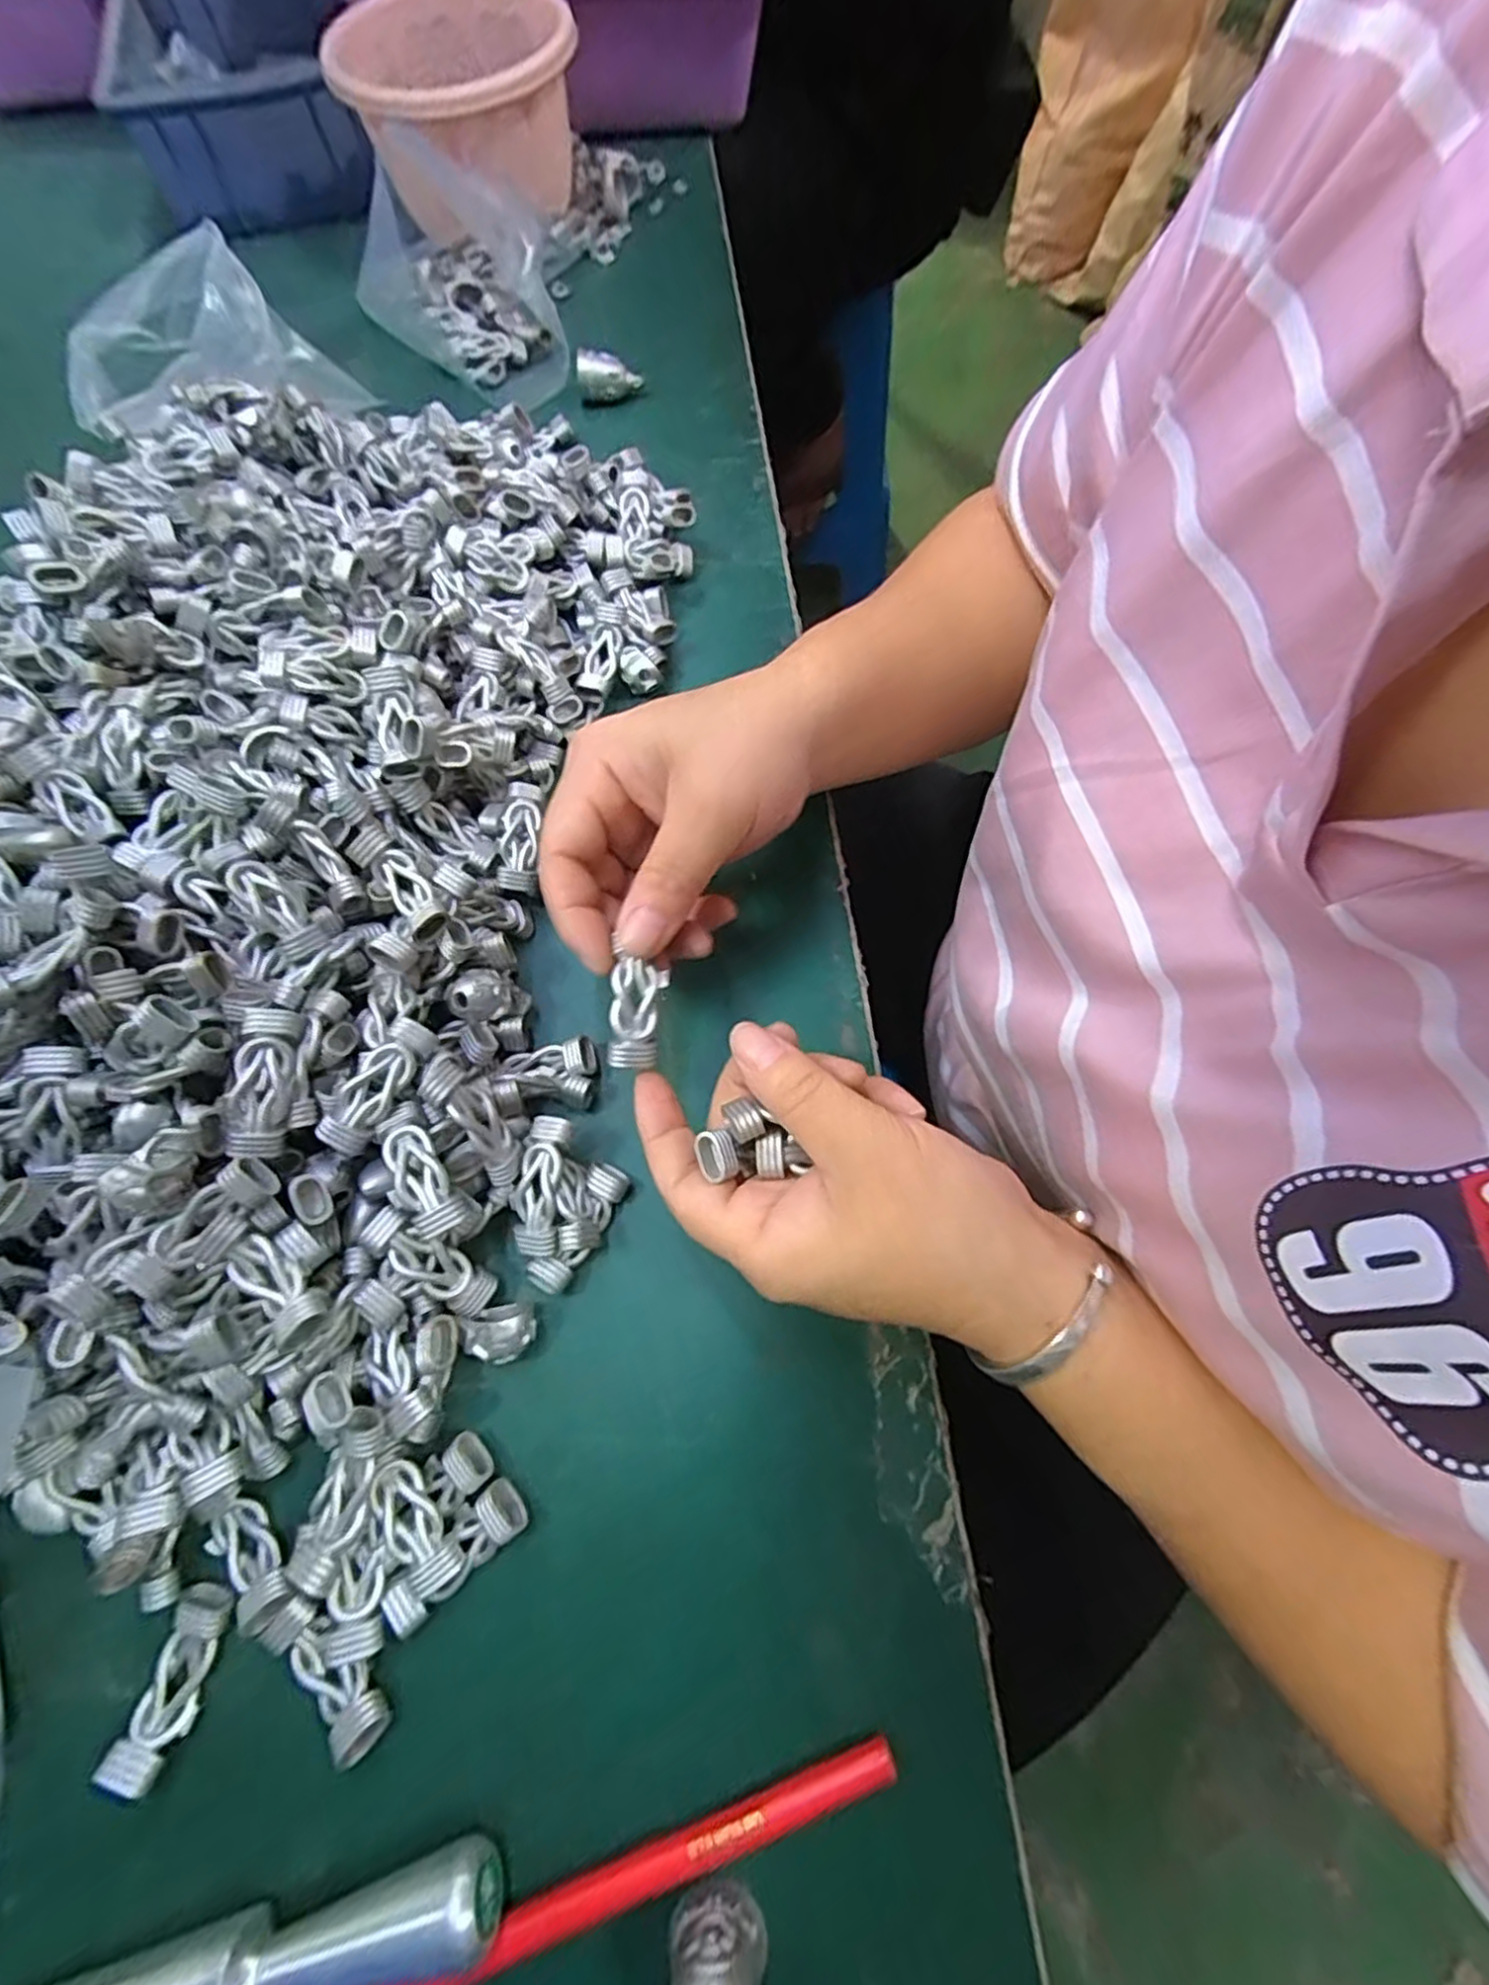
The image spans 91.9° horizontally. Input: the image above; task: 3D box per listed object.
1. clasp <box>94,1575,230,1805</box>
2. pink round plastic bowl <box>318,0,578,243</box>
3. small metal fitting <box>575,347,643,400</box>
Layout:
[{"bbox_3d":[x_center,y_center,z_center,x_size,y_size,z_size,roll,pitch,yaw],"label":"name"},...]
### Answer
[{"bbox_3d":[-0.164,0.197,0.206,0.018,0.011,0.042,15,69,7],"label":"clasp"},{"bbox_3d":[-0.168,-0.531,0.448,0.135,0.088,0.126,0,68,1],"label":"pink round plastic bowl"},{"bbox_3d":[-0.080,-0.363,0.425,0.036,0.026,0.013,-7,68,-2],"label":"small metal fitting"}]

